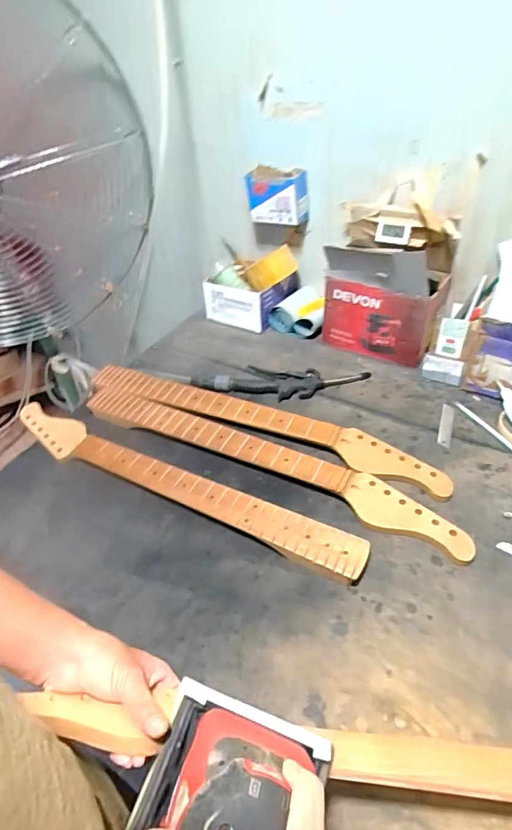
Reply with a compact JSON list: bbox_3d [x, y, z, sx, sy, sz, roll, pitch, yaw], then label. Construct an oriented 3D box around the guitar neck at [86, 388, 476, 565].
[{"bbox_3d":[-0.005,0.058,0.709,0.648,0.032,0.074,18,49,24],"label":"guitar neck"}]

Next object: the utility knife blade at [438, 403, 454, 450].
[{"bbox_3d":[0.312,0.016,0.741,0.020,0.004,0.098,12,47,19],"label":"utility knife blade"}]

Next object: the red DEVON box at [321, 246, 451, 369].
[{"bbox_3d":[0.232,-0.219,0.839,0.203,0.217,0.120,13,47,19],"label":"red DEVON box"}]

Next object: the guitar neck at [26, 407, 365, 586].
[{"bbox_3d":[-0.141,0.096,0.685,0.627,0.031,0.064,19,49,24],"label":"guitar neck"}]

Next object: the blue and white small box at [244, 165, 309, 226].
[{"bbox_3d":[0.041,-0.425,0.884,0.117,0.091,0.049,15,48,21],"label":"blue and white small box"}]

